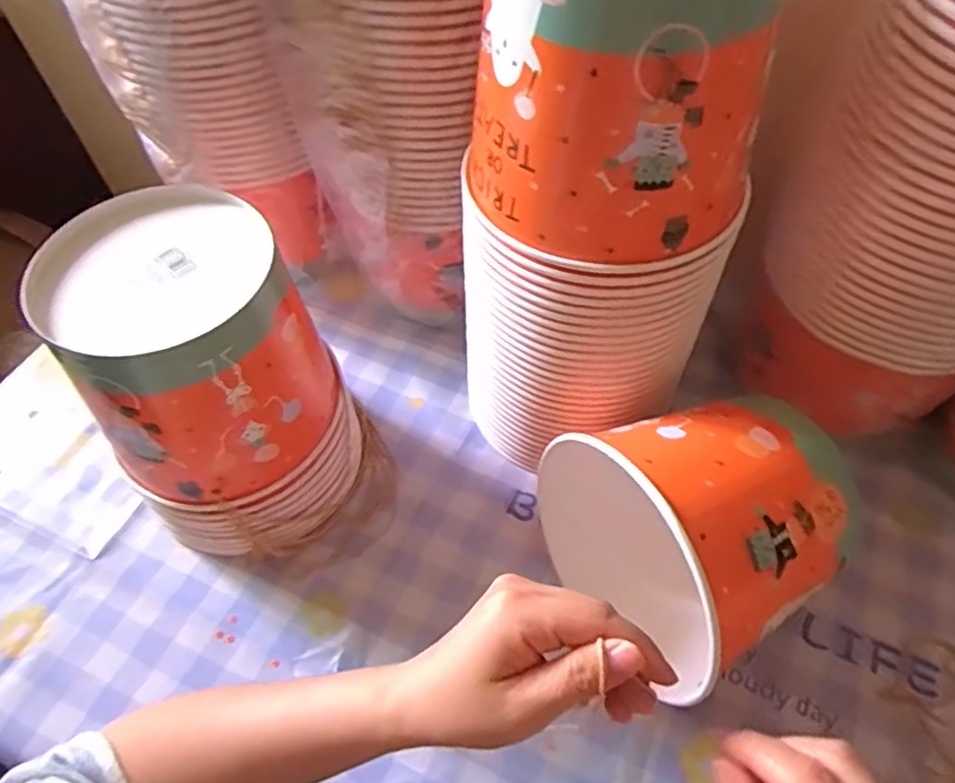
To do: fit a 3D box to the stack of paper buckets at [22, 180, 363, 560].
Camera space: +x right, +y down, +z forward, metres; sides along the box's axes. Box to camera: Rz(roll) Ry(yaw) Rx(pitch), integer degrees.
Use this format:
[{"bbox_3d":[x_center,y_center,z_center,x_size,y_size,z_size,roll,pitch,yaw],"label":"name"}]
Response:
[{"bbox_3d":[-0.163,0.001,0.447,0.138,0.215,0.141,-16,56,-9],"label":"stack of paper buckets"}]

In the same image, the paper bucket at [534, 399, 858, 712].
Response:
[{"bbox_3d":[0.135,0.072,0.399,0.157,0.115,0.138,-23,58,-13],"label":"paper bucket"}]

